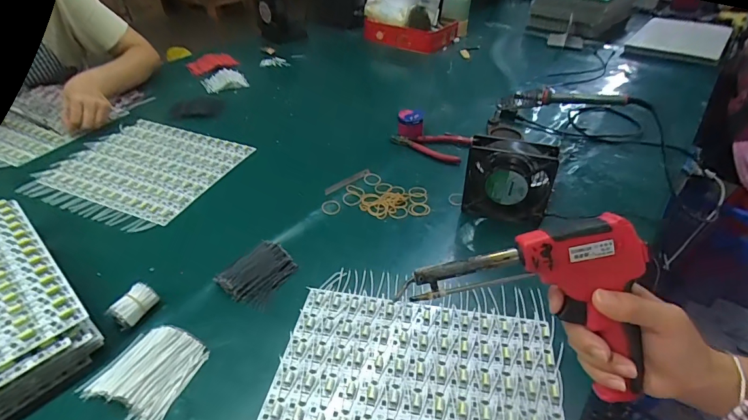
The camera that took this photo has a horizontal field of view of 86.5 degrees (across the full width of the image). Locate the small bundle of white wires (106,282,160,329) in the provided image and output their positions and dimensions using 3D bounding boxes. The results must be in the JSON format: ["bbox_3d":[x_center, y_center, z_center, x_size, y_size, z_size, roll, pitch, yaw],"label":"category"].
[{"bbox_3d":[-0.288,0.118,0.480,0.032,0.031,0.047,17,43,19],"label":"small bundle of white wires"}]

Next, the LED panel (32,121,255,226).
[{"bbox_3d":[-0.410,-0.089,0.733,0.283,0.011,0.239,17,43,18],"label":"LED panel"}]

